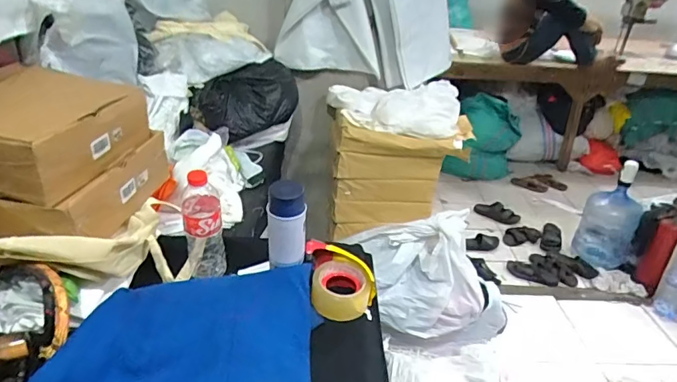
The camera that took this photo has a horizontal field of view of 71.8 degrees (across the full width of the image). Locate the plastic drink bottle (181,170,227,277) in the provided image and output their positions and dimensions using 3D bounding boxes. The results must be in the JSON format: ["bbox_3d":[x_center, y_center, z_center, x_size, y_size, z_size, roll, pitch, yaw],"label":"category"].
[{"bbox_3d":[-0.231,0.059,0.806,0.062,0.212,0.062,-5,31,-16],"label":"plastic drink bottle"}]

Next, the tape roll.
[{"bbox_3d":[0.004,0.172,0.820,0.101,0.053,0.092,2,30,-5],"label":"tape roll"}]

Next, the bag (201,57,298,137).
[{"bbox_3d":[-0.244,-0.278,1.433,0.189,0.159,0.329,16,32,20],"label":"bag"}]

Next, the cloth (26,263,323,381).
[{"bbox_3d":[-0.214,0.227,0.673,0.367,0.051,0.342,4,30,-1],"label":"cloth"}]

